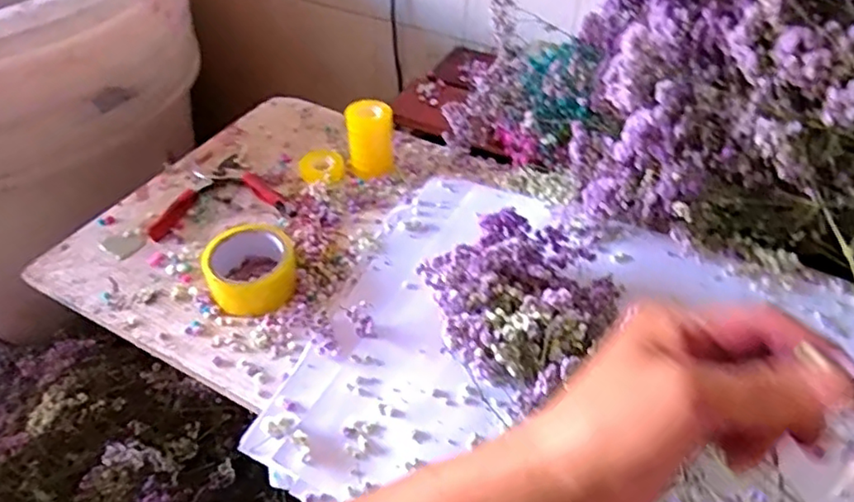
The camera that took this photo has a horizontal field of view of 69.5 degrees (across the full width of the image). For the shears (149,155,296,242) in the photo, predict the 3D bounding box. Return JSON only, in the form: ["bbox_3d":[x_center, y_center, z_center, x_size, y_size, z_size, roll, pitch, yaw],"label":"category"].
[{"bbox_3d":[-0.266,-0.082,0.805,0.169,0.015,0.147,-9,45,-10],"label":"shears"}]

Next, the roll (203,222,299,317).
[{"bbox_3d":[-0.194,0.018,0.679,0.097,0.051,0.108,-12,46,-14],"label":"roll"}]

